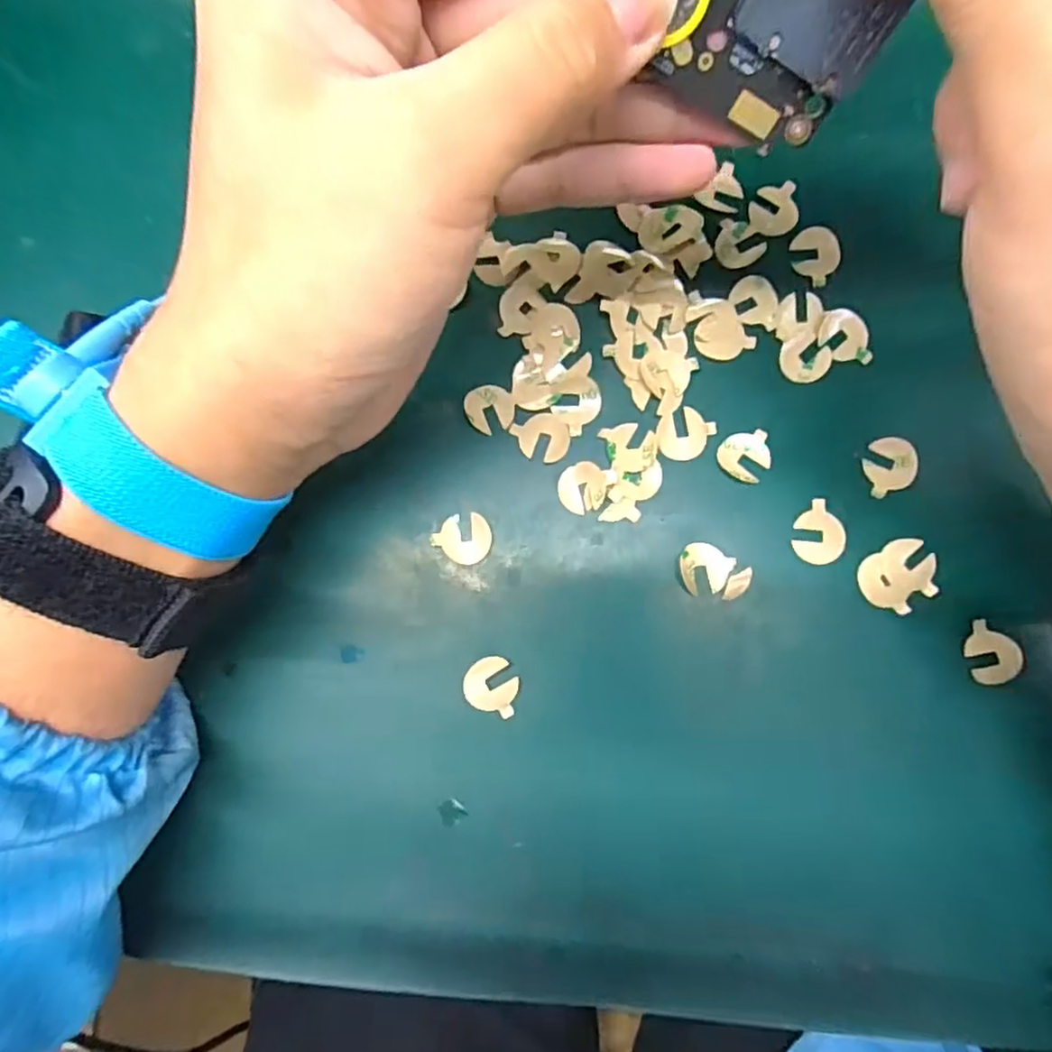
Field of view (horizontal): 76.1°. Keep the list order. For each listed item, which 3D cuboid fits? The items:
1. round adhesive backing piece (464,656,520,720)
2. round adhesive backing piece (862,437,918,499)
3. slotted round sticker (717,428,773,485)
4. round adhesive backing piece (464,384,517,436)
[{"bbox_3d":[-0.011,0.052,0.221,0.018,0.004,0.018,1,83,-7],"label":"round adhesive backing piece"},{"bbox_3d":[0.122,-0.020,0.225,0.017,0.004,0.018,0,80,1],"label":"round adhesive backing piece"},{"bbox_3d":[0.074,-0.023,0.226,0.017,0.004,0.017,0,80,1],"label":"slotted round sticker"},{"bbox_3d":[-0.012,-0.041,0.234,0.017,0.004,0.017,0,82,0],"label":"round adhesive backing piece"}]

